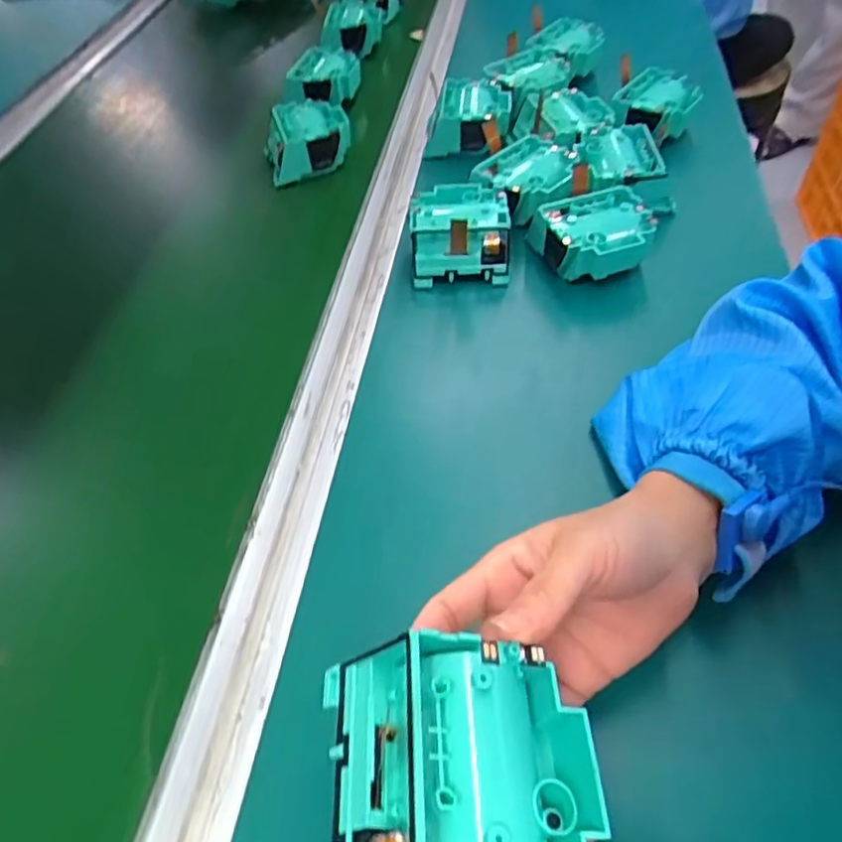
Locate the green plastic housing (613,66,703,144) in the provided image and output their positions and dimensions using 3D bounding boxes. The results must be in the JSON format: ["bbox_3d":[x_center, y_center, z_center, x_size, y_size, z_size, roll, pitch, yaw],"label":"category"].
[{"bbox_3d":[0.214,-0.288,0.578,0.062,0.025,0.087,25,57,22],"label":"green plastic housing"}]

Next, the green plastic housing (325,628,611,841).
[{"bbox_3d":[0.013,0.110,0.201,0.082,0.042,0.075,13,49,-19],"label":"green plastic housing"}]

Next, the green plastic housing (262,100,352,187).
[{"bbox_3d":[-0.107,-0.266,0.601,0.079,0.042,0.077,-12,52,-6],"label":"green plastic housing"}]

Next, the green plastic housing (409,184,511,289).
[{"bbox_3d":[0.030,-0.142,0.494,0.072,0.047,0.075,-4,51,1],"label":"green plastic housing"}]

